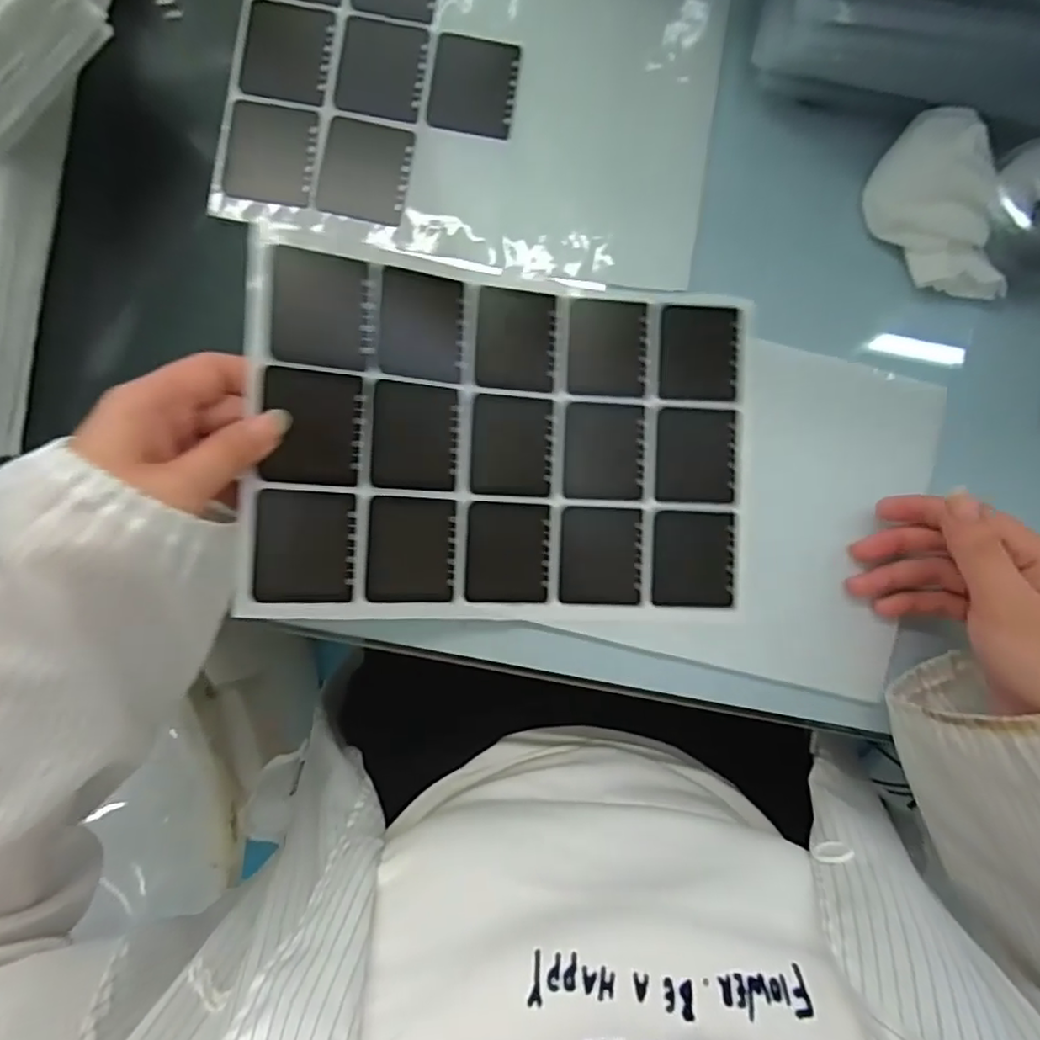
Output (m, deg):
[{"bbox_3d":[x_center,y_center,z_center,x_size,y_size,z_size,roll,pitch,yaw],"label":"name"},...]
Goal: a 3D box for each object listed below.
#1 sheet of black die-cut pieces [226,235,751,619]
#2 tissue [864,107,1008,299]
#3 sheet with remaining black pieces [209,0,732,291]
[{"bbox_3d":[0.001,-0.040,0.327,0.256,0.050,0.183,2,87,-4],"label":"sheet of black die-cut pieces"},{"bbox_3d":[0.240,-0.176,0.349,0.071,0.036,0.100,-9,88,-5],"label":"tissue"},{"bbox_3d":[-0.023,-0.244,0.356,0.270,0.007,0.200,8,86,-4],"label":"sheet with remaining black pieces"}]

